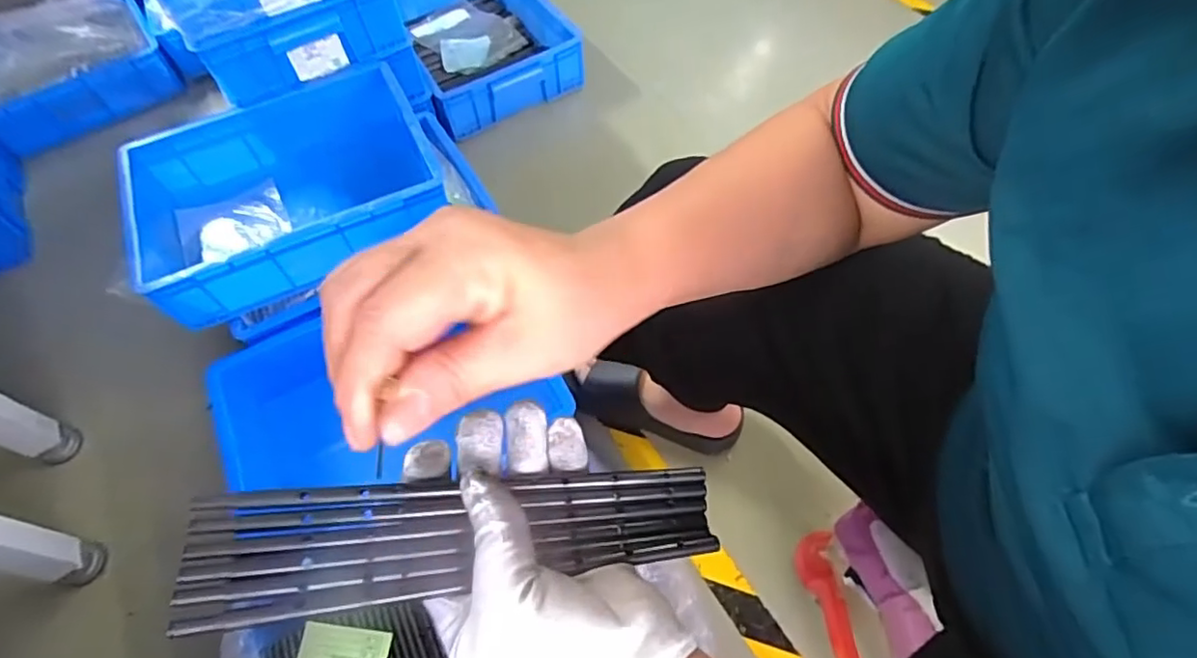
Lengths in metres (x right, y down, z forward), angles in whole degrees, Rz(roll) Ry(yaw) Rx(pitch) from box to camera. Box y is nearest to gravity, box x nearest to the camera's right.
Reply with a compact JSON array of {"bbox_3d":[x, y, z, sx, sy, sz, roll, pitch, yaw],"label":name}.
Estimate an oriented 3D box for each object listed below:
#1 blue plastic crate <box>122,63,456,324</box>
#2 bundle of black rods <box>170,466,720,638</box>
[{"bbox_3d":[-0.453,-0.196,0.912,0.414,0.131,0.309,-24,60,-11],"label":"blue plastic crate"},{"bbox_3d":[-0.053,0.088,0.267,0.221,0.016,0.049,0,57,-18],"label":"bundle of black rods"}]

